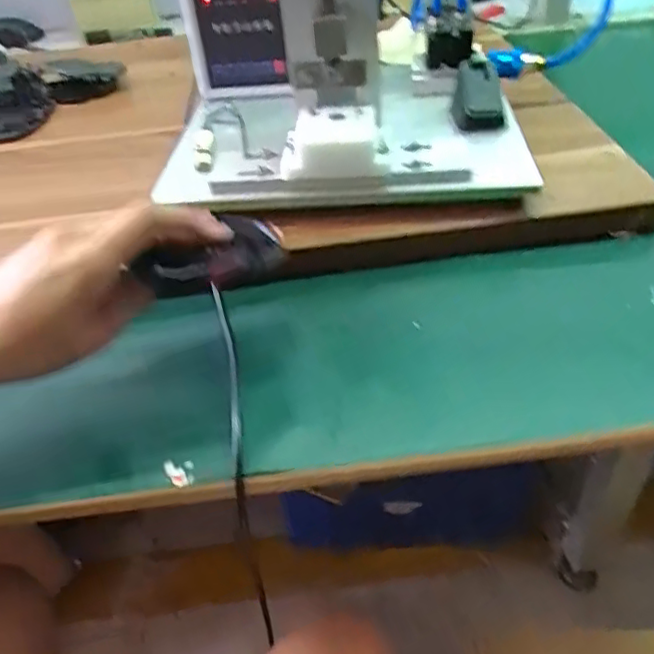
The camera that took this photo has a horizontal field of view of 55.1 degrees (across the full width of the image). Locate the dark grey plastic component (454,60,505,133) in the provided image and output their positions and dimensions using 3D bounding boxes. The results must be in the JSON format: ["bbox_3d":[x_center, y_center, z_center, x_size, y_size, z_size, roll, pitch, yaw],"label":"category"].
[{"bbox_3d":[0.135,-0.206,0.555,0.041,0.033,0.076,2,42,11],"label":"dark grey plastic component"}]

